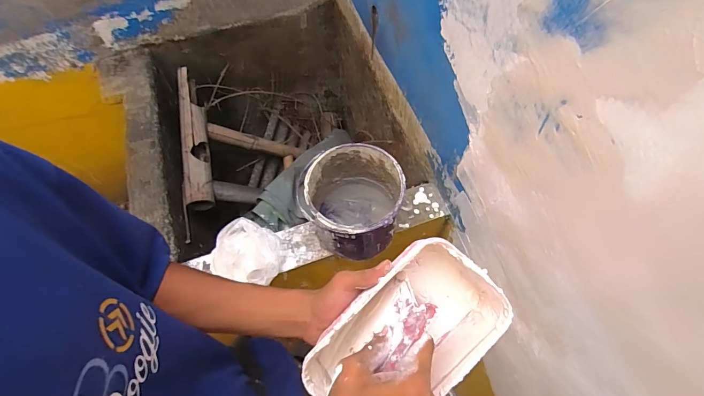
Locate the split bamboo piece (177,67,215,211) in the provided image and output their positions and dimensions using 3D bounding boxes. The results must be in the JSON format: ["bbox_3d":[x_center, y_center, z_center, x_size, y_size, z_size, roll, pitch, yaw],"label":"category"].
[{"bbox_3d":[-0.477,-0.196,1.111,0.073,0.072,0.481,-12,65,-5],"label":"split bamboo piece"}]

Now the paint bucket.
[{"bbox_3d":[0.003,0.015,0.757,0.186,0.187,0.180,0,64,1],"label":"paint bucket"}]

